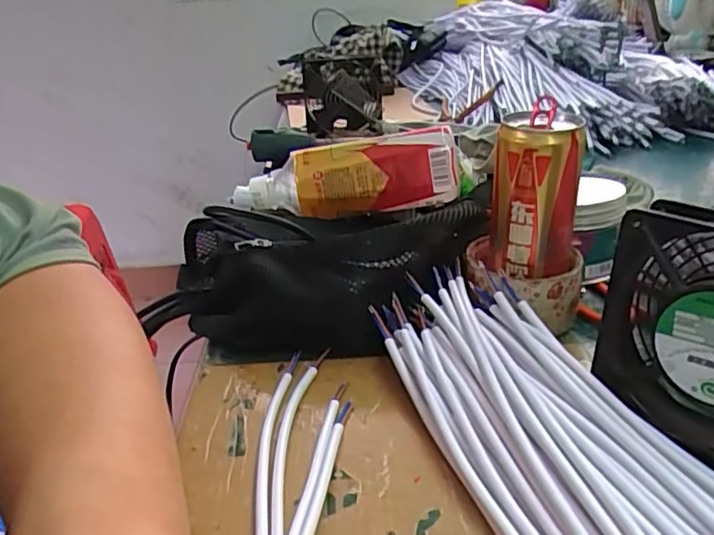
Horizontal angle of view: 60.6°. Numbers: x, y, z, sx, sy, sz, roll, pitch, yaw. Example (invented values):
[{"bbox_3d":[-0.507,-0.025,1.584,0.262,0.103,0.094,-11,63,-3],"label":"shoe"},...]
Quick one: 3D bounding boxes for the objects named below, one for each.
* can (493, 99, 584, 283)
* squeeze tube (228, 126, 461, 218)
[{"bbox_3d":[0.121,-0.048,0.418,0.055,0.117,0.049,7,30,22],"label":"can"},{"bbox_3d":[-0.009,-0.080,0.530,0.184,0.062,0.049,-4,28,2],"label":"squeeze tube"}]

